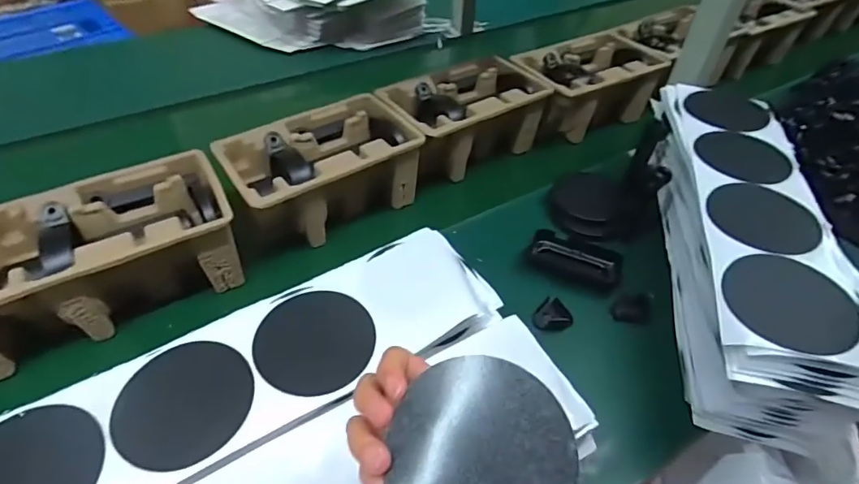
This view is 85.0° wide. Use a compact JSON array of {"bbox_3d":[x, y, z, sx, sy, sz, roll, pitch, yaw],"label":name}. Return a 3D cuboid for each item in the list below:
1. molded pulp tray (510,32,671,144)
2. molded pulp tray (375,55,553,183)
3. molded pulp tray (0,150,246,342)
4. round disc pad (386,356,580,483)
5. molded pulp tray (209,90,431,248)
[{"bbox_3d":[0.252,-0.254,0.782,0.229,0.106,0.152,-22,46,-23],"label":"molded pulp tray"},{"bbox_3d":[0.049,-0.181,0.705,0.229,0.104,0.141,-24,47,-25],"label":"molded pulp tray"},{"bbox_3d":[-0.330,0.009,0.500,0.224,0.103,0.143,-25,48,-25],"label":"molded pulp tray"},{"bbox_3d":[0.026,0.104,0.233,0.088,0.004,0.092,-4,59,7],"label":"round disc pad"},{"bbox_3d":[-0.135,-0.087,0.605,0.222,0.107,0.147,-26,48,-27],"label":"molded pulp tray"}]

